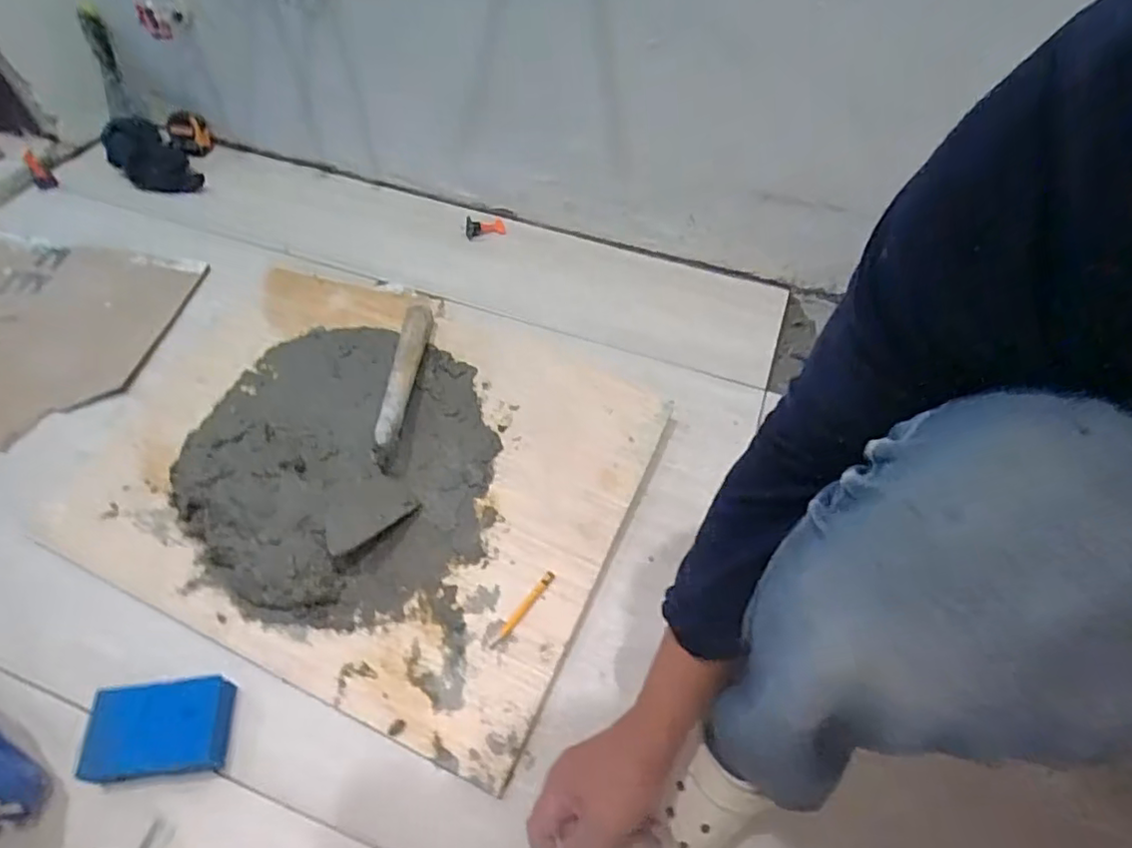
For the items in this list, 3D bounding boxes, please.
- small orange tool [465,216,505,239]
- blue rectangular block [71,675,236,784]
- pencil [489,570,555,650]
[{"bbox_3d":[-0.125,-0.304,0.965,0.067,0.036,0.022,-15,56,-34],"label":"small orange tool"},{"bbox_3d":[-0.356,0.269,0.551,0.112,0.040,0.075,-6,56,-6],"label":"blue rectangular block"},{"bbox_3d":[-0.042,0.181,0.611,0.011,0.008,0.090,34,61,19],"label":"pencil"}]

